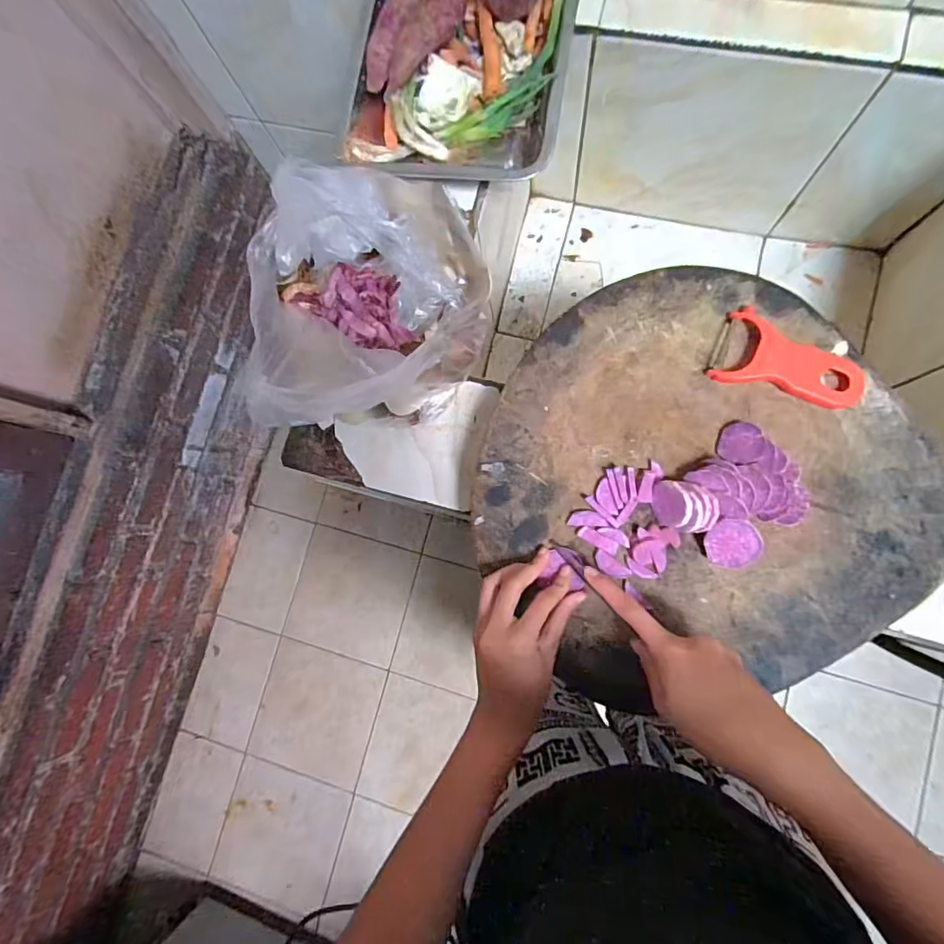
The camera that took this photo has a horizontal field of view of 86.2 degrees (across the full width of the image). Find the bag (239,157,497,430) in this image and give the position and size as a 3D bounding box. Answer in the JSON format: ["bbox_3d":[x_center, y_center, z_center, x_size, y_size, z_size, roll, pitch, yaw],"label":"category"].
[{"bbox_3d":[-0.084,-0.155,0.420,0.187,0.172,0.245,-17,81,4],"label":"bag"}]

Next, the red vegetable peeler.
[{"bbox_3d":[0.267,-0.095,0.424,0.117,0.017,0.068,18,85,9],"label":"red vegetable peeler"}]

